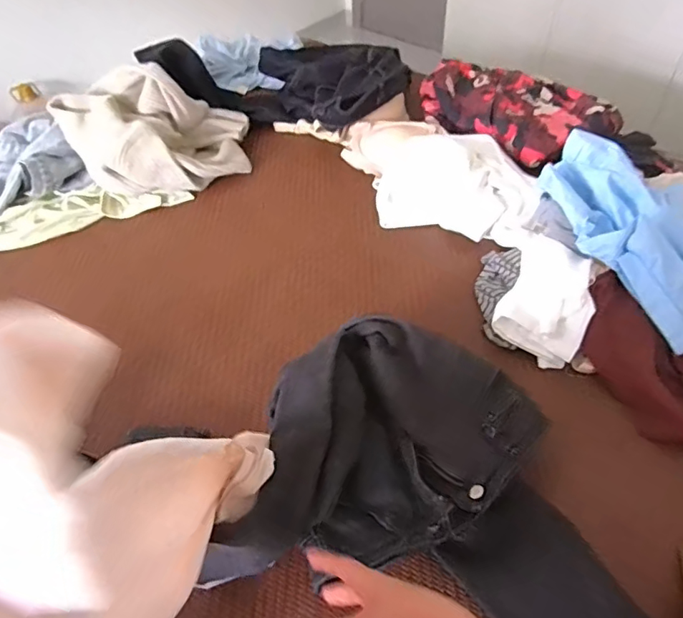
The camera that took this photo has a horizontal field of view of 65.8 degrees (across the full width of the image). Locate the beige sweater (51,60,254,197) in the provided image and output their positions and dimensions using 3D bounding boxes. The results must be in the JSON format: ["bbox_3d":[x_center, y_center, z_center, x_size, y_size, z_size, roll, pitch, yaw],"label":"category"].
[{"bbox_3d":[-0.367,-0.364,1.056,0.341,0.178,0.247,-19,50,-13],"label":"beige sweater"}]

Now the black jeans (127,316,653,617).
[{"bbox_3d":[0.137,0.200,0.589,0.474,0.134,0.321,17,52,18],"label":"black jeans"}]

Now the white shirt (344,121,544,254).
[{"bbox_3d":[0.170,-0.254,0.993,0.395,0.069,0.255,19,52,19],"label":"white shirt"}]

